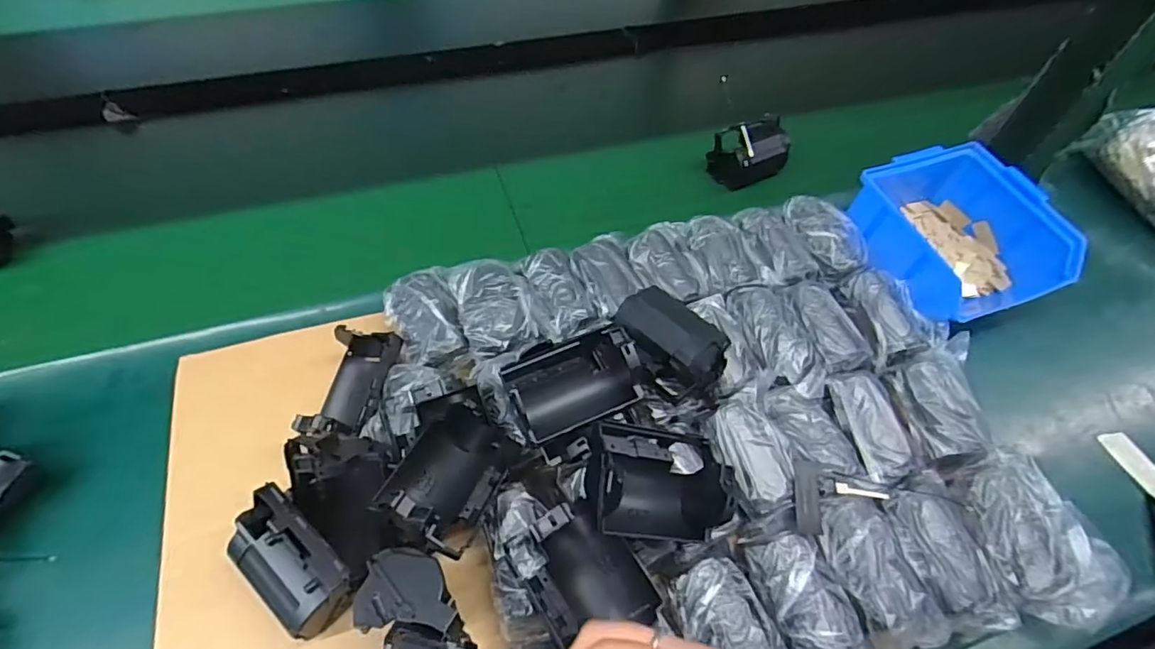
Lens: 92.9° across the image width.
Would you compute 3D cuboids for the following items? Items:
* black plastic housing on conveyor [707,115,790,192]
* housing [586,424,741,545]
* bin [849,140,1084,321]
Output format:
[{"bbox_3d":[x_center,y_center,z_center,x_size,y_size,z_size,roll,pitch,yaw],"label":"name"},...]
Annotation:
[{"bbox_3d":[0.163,-0.159,0.513,0.070,0.050,0.047,-23,60,-18],"label":"black plastic housing on conveyor"},{"bbox_3d":[0.040,0.079,0.286,0.072,0.045,0.058,20,51,-20],"label":"housing"},{"bbox_3d":[0.294,-0.071,0.437,0.126,0.063,0.134,-14,58,-13],"label":"bin"}]

